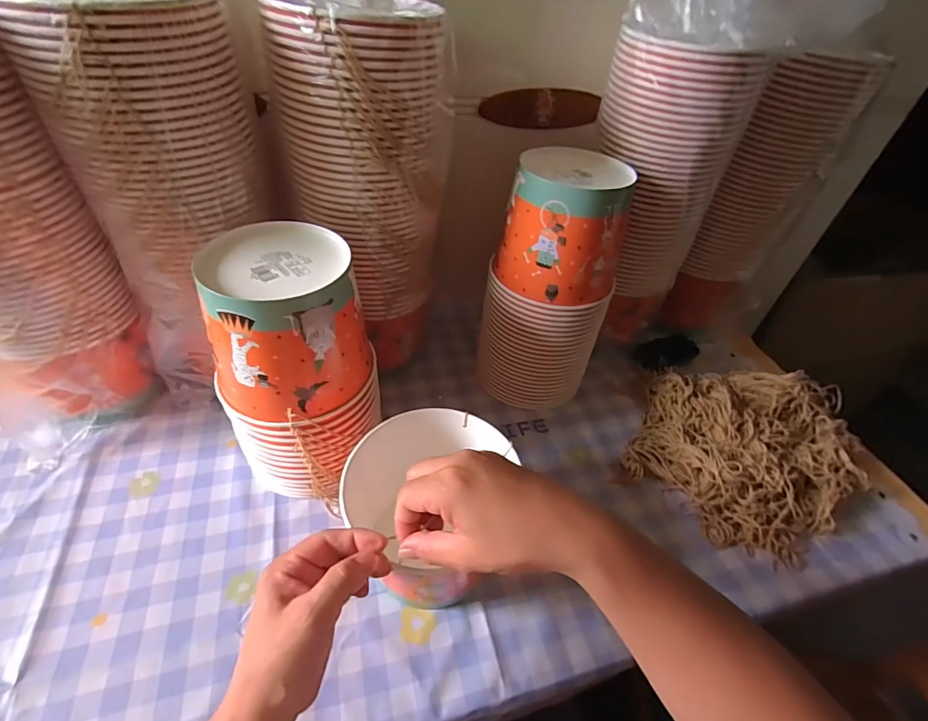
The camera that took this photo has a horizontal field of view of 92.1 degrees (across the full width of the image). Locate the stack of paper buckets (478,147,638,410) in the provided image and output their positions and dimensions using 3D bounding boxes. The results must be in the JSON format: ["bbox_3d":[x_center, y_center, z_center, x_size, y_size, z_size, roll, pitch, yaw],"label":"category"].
[{"bbox_3d":[0.108,-0.081,0.584,0.154,0.316,0.127,17,44,11],"label":"stack of paper buckets"}]

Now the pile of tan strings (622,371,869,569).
[{"bbox_3d":[0.379,0.103,0.603,0.263,0.072,0.309,36,51,28],"label":"pile of tan strings"}]

